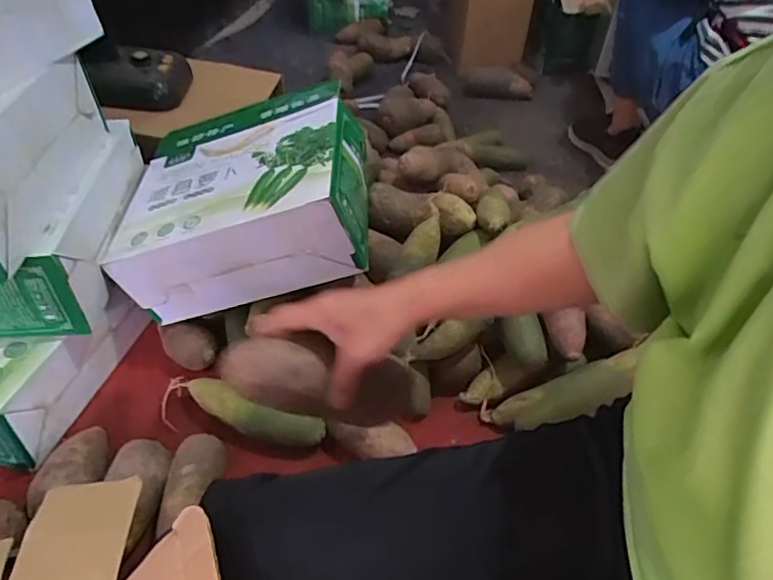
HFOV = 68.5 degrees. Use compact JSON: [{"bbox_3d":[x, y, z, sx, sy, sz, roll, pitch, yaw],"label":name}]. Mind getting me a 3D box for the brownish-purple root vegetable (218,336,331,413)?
[{"bbox_3d":[-0.094,0.074,0.489,0.088,0.053,0.044,7,44,3],"label":"brownish-purple root vegetable"}]

